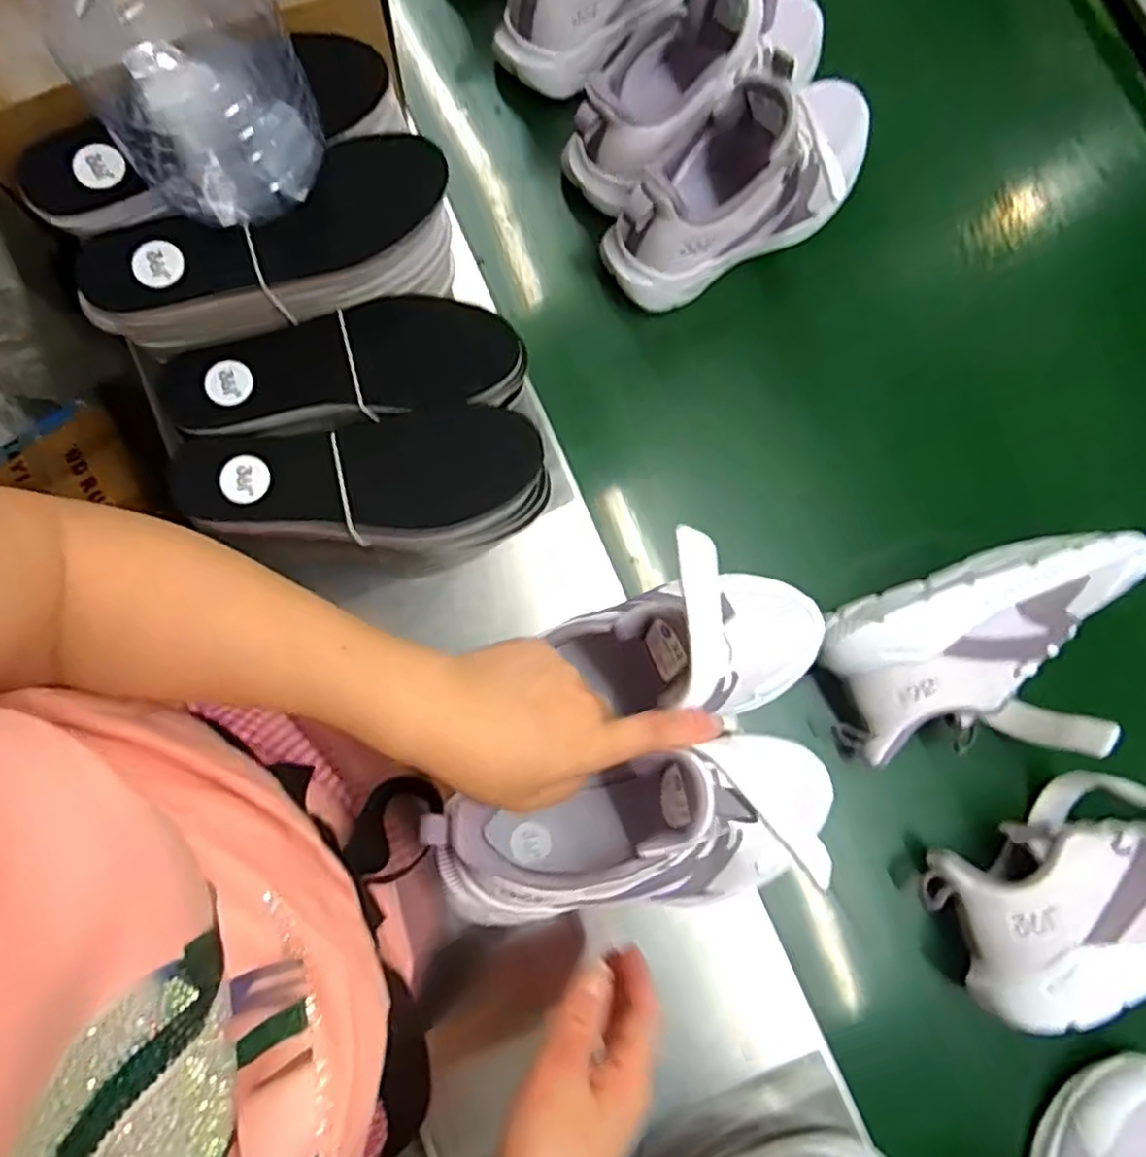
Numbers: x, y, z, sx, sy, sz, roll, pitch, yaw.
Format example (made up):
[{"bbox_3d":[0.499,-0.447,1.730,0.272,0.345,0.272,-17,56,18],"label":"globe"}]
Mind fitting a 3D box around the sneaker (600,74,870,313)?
[{"bbox_3d":[0.126,-0.274,0.496,0.217,0.125,0.078,-32,81,-5],"label":"sneaker"}]

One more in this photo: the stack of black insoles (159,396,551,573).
[{"bbox_3d":[-0.120,-0.051,0.436,0.202,0.064,0.082,-12,80,-2],"label":"stack of black insoles"}]

